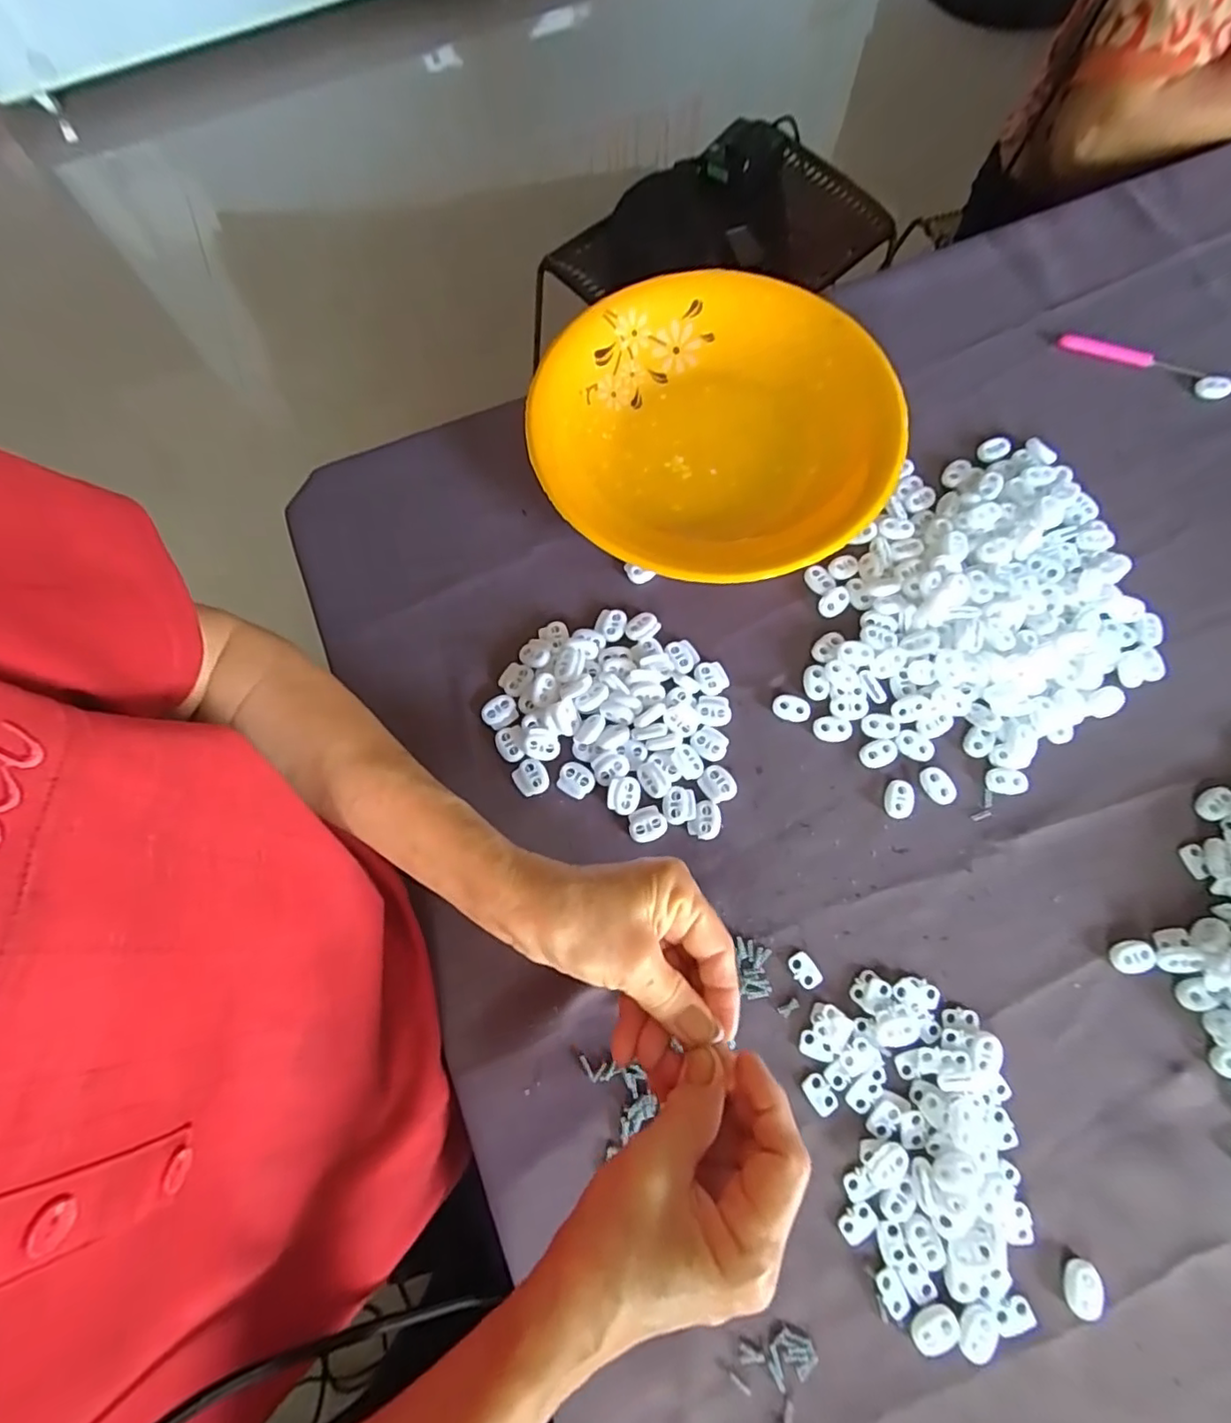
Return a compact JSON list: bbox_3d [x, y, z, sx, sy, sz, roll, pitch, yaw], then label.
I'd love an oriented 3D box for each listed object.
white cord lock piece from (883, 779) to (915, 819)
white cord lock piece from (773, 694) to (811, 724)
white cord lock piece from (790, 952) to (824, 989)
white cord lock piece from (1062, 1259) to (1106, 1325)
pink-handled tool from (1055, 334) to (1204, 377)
[{"bbox_3d":[0.168,0.052,0.354,0.016,0.004,0.022,10,74,4],"label":"white cord lock piece"},{"bbox_3d":[0.110,-0.001,0.372,0.022,0.005,0.015,20,75,7],"label":"white cord lock piece"},{"bbox_3d":[0.105,0.143,0.329,0.013,0.004,0.019,-37,76,-10],"label":"white cord lock piece"},{"bbox_3d":[0.222,0.274,0.283,0.015,0.007,0.023,10,74,4],"label":"white cord lock piece"},{"bbox_3d":[0.375,-0.260,0.436,0.098,0.008,0.011,19,74,6],"label":"pink-handled tool"}]

